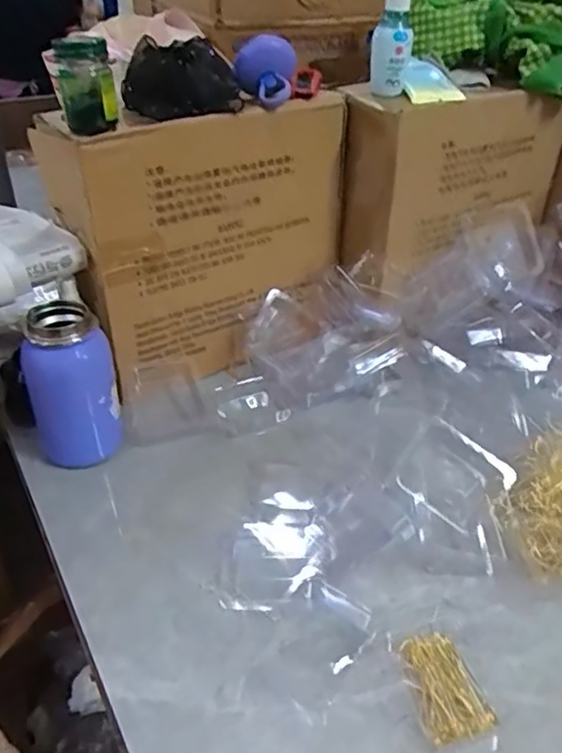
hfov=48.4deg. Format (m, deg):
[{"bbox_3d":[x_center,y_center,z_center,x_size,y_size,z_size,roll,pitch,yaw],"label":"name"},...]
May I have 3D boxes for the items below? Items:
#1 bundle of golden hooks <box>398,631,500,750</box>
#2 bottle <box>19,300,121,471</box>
[{"bbox_3d":[0.105,0.203,0.409,0.040,0.015,0.064,-10,38,-15],"label":"bundle of golden hooks"},{"bbox_3d":[-0.186,0.013,0.558,0.072,0.143,0.063,-15,39,-21],"label":"bottle"}]

